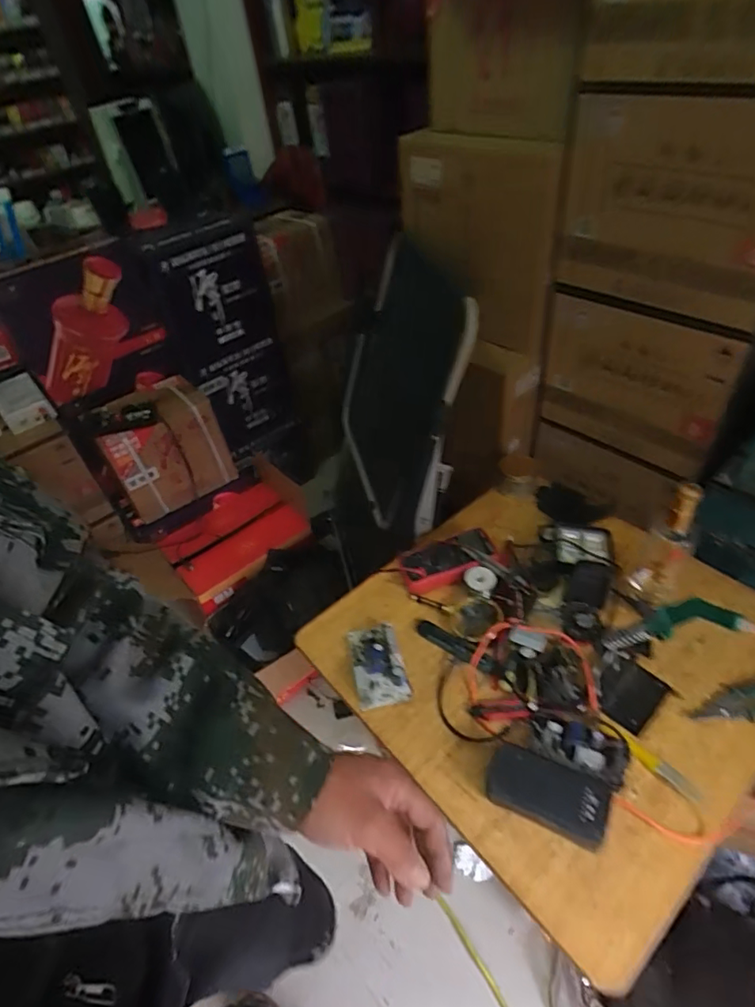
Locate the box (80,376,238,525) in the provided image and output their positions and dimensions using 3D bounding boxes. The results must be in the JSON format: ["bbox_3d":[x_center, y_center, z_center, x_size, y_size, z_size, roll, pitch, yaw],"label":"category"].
[{"bbox_3d":[-0.617,-0.169,1.555,0.307,0.294,0.211,-27,46,-21],"label":"box"}]

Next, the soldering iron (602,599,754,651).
[{"bbox_3d":[0.417,0.176,0.770,0.047,0.227,0.029,47,56,-1],"label":"soldering iron"}]

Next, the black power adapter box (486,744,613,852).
[{"bbox_3d":[0.232,0.390,0.734,0.158,0.047,0.080,15,46,22],"label":"black power adapter box"}]

